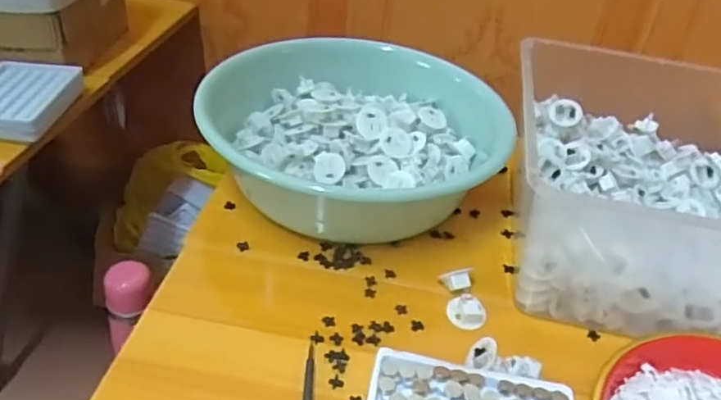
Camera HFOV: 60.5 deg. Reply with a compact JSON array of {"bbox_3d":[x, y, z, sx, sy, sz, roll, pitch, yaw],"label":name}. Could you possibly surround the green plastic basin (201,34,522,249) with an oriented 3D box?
[{"bbox_3d":[-0.005,-0.069,0.653,0.283,0.120,0.283,8,37,1],"label":"green plastic basin"}]

